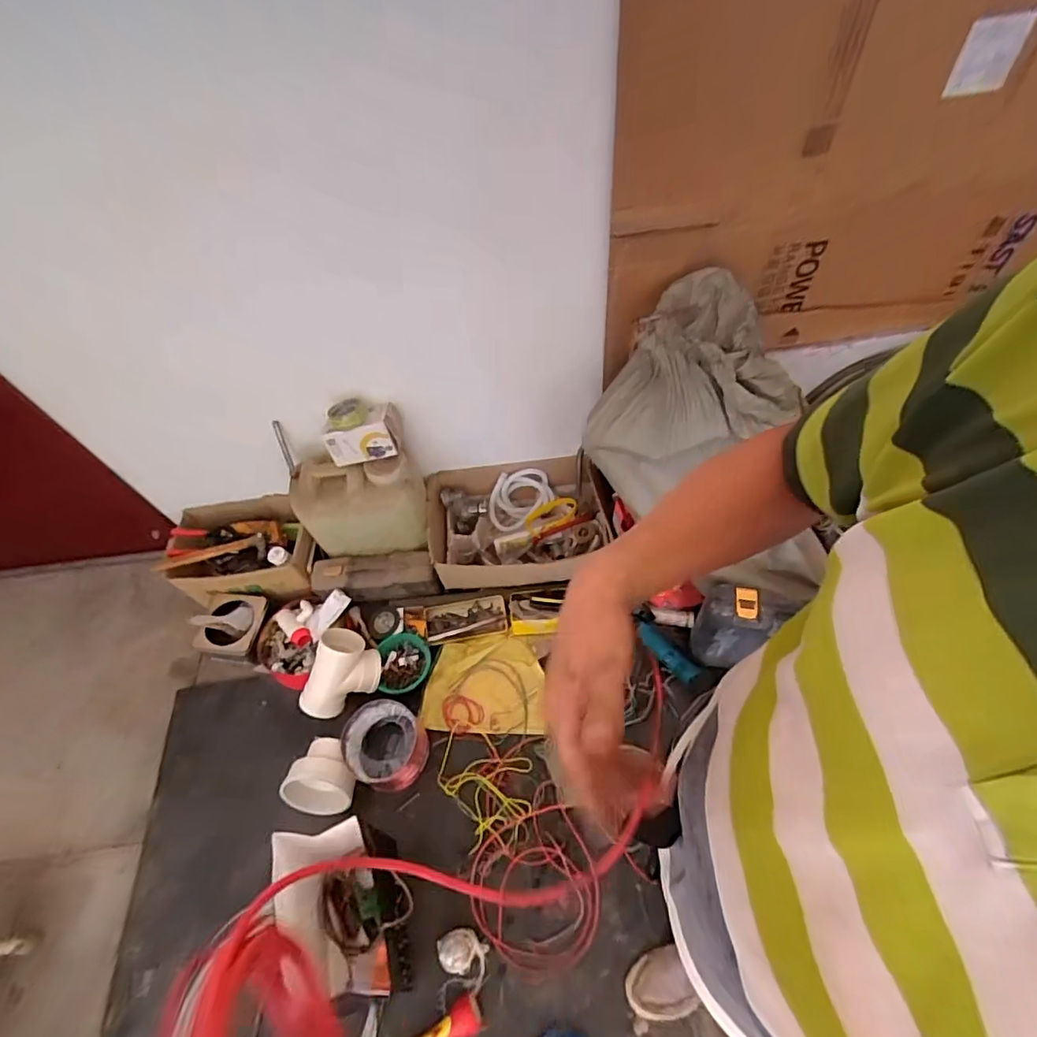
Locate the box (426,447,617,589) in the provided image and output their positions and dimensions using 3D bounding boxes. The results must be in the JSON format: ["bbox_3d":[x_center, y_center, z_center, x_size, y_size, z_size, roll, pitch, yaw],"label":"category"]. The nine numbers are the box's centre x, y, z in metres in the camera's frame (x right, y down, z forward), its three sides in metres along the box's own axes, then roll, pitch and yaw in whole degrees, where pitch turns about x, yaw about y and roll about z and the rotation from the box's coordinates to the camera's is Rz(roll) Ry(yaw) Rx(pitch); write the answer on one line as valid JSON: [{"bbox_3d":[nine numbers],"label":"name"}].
[{"bbox_3d":[0.002,0.011,1.613,0.538,0.194,0.370,-4,56,4],"label":"box"}]

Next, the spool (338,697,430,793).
[{"bbox_3d":[-0.331,0.568,1.314,0.185,0.093,0.202,-3,56,5],"label":"spool"}]

